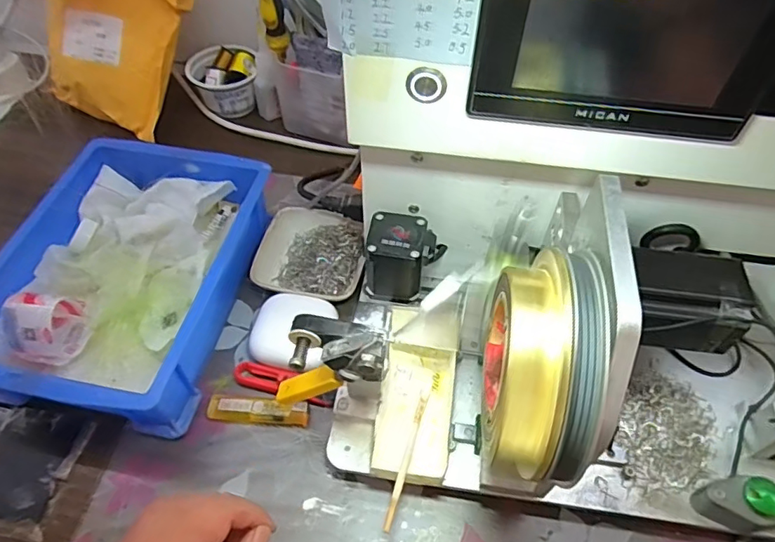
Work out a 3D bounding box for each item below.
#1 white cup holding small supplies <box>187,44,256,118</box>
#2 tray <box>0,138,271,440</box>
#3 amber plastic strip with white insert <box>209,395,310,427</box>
[{"bbox_3d":[-0.188,-0.221,0.620,0.079,0.056,0.068,38,62,26],"label":"white cup holding small supplies"},{"bbox_3d":[-0.217,0.005,0.454,0.179,0.077,0.241,9,54,7],"label":"tray"},{"bbox_3d":[-0.100,0.108,0.415,0.076,0.012,0.018,3,57,4],"label":"amber plastic strip with white insert"}]

